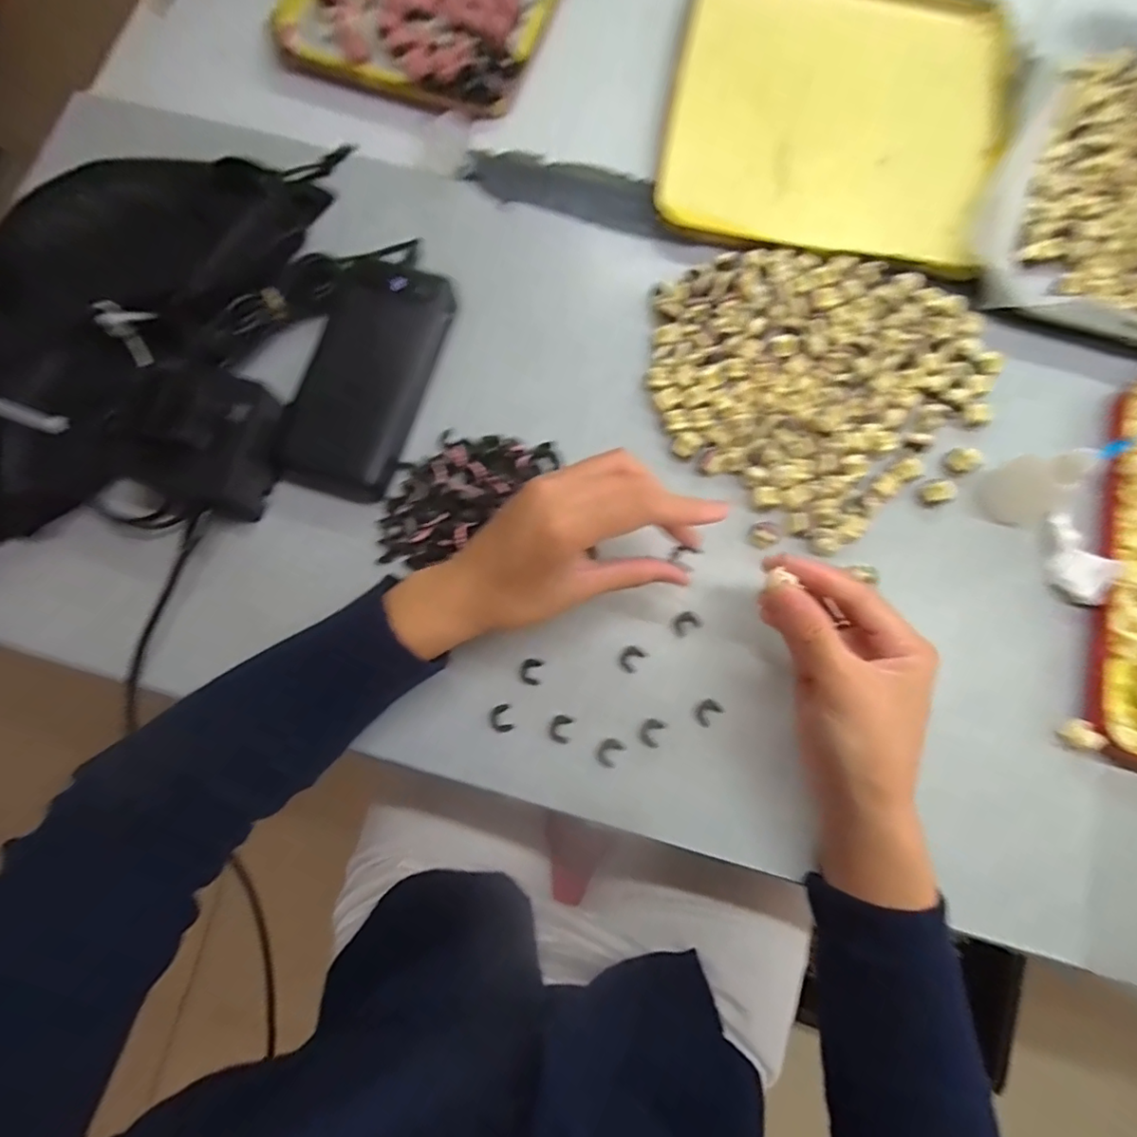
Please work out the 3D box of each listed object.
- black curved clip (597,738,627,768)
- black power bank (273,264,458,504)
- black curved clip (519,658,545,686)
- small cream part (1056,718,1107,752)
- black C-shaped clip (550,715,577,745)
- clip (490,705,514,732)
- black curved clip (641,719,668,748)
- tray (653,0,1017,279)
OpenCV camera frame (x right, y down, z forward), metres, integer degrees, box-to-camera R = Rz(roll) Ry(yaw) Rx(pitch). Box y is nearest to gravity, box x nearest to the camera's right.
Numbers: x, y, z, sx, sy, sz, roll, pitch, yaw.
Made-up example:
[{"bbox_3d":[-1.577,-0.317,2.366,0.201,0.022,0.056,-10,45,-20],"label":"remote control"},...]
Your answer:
[{"bbox_3d":[0.024,0.109,0.332,0.014,0.004,0.017,29,80,7],"label":"black curved clip"},{"bbox_3d":[-0.130,-0.126,0.365,0.070,0.021,0.157,20,79,5],"label":"black power bank"},{"bbox_3d":[-0.023,0.063,0.343,0.013,0.004,0.015,8,78,3],"label":"black curved clip"},{"bbox_3d":[0.299,0.097,0.329,0.016,0.015,0.016,3,78,2],"label":"small cream part"},{"bbox_3d":[-0.004,0.096,0.336,0.013,0.004,0.016,14,79,4],"label":"black C-shaped clip"},{"bbox_3d":[-0.040,0.090,0.337,0.013,0.004,0.015,-15,78,-2],"label":"clip"},{"bbox_3d":[0.050,0.098,0.335,0.013,0.004,0.016,23,80,6],"label":"black curved clip"},{"bbox_3d":[0.195,-0.341,0.411,0.230,0.010,0.250,14,79,4],"label":"tray"}]

